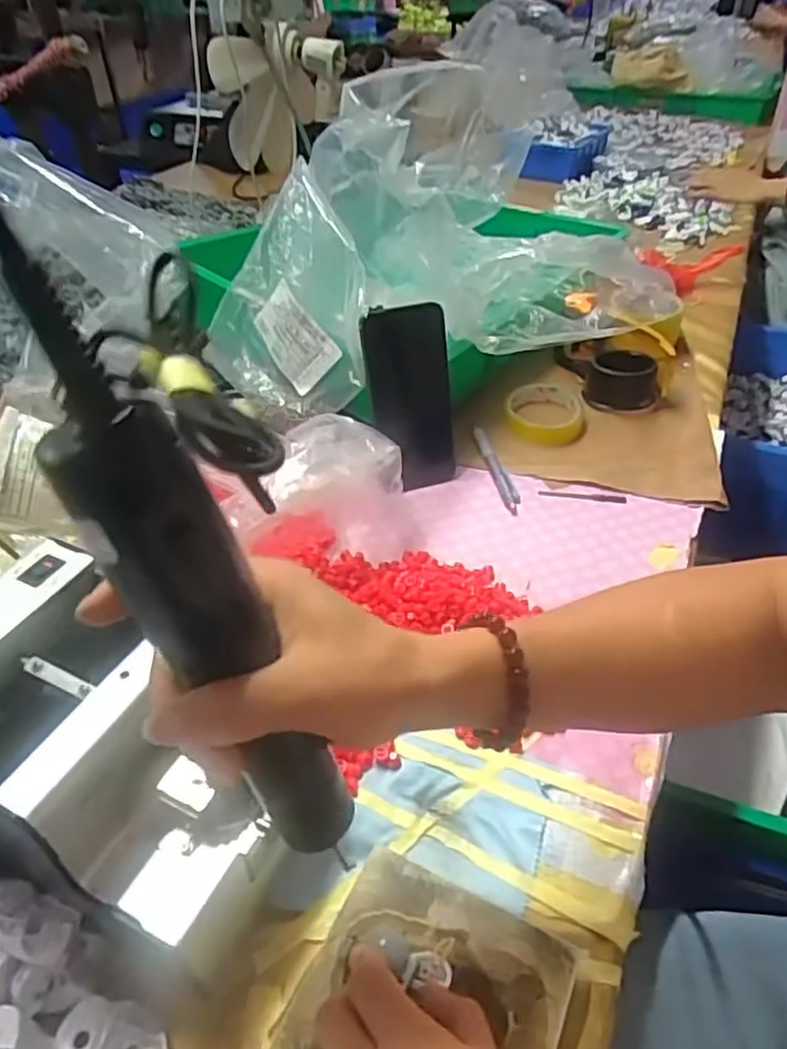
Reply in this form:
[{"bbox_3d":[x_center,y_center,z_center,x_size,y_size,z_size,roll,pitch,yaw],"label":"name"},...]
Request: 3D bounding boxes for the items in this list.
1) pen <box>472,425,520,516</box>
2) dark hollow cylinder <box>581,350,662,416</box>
[{"bbox_3d":[0.098,-0.054,0.655,0.014,0.014,0.119,-9,41,-8],"label":"pen"},{"bbox_3d":[0.251,-0.156,0.749,0.078,0.041,0.067,10,42,14],"label":"dark hollow cylinder"}]

